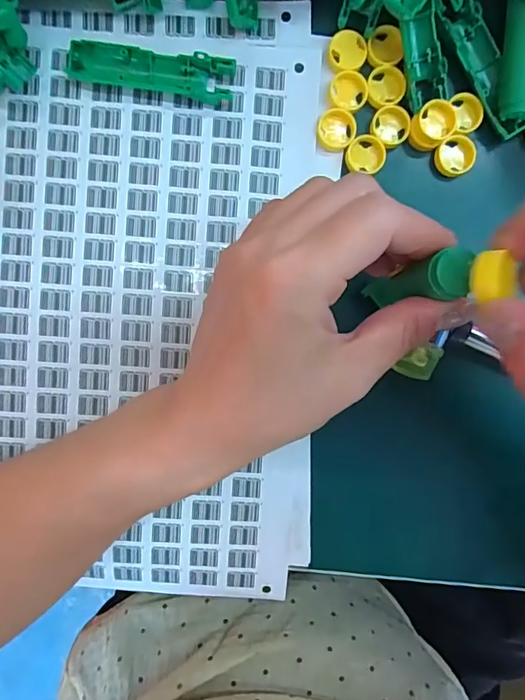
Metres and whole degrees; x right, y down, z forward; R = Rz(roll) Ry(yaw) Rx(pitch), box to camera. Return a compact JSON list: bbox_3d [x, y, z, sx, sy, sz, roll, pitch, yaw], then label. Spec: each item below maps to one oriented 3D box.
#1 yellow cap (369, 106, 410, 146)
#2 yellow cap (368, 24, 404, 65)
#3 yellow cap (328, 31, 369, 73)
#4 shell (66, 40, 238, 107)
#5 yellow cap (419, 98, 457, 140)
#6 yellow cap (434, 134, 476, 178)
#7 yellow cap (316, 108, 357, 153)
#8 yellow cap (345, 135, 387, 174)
[{"bbox_3d":[0.065,-0.114,0.236,0.019,0.004,0.019,-3,95,-3],"label":"yellow cap"},{"bbox_3d":[0.062,-0.153,0.235,0.018,0.007,0.020,6,94,-3],"label":"yellow cap"},{"bbox_3d":[0.043,-0.149,0.231,0.018,0.004,0.018,0,95,-3],"label":"yellow cap"},{"bbox_3d":[-0.054,-0.136,0.226,0.079,0.010,0.017,8,94,-3],"label":"shell"},{"bbox_3d":[0.088,-0.116,0.235,0.018,0.007,0.019,0,95,-3],"label":"yellow cap"},{"bbox_3d":[0.100,-0.100,0.241,0.020,0.006,0.019,0,95,-3],"label":"yellow cap"},{"bbox_3d":[0.037,-0.111,0.234,0.019,0.004,0.021,26,93,-5],"label":"yellow cap"},{"bbox_3d":[0.053,-0.100,0.238,0.020,0.005,0.018,2,94,-3],"label":"yellow cap"}]

